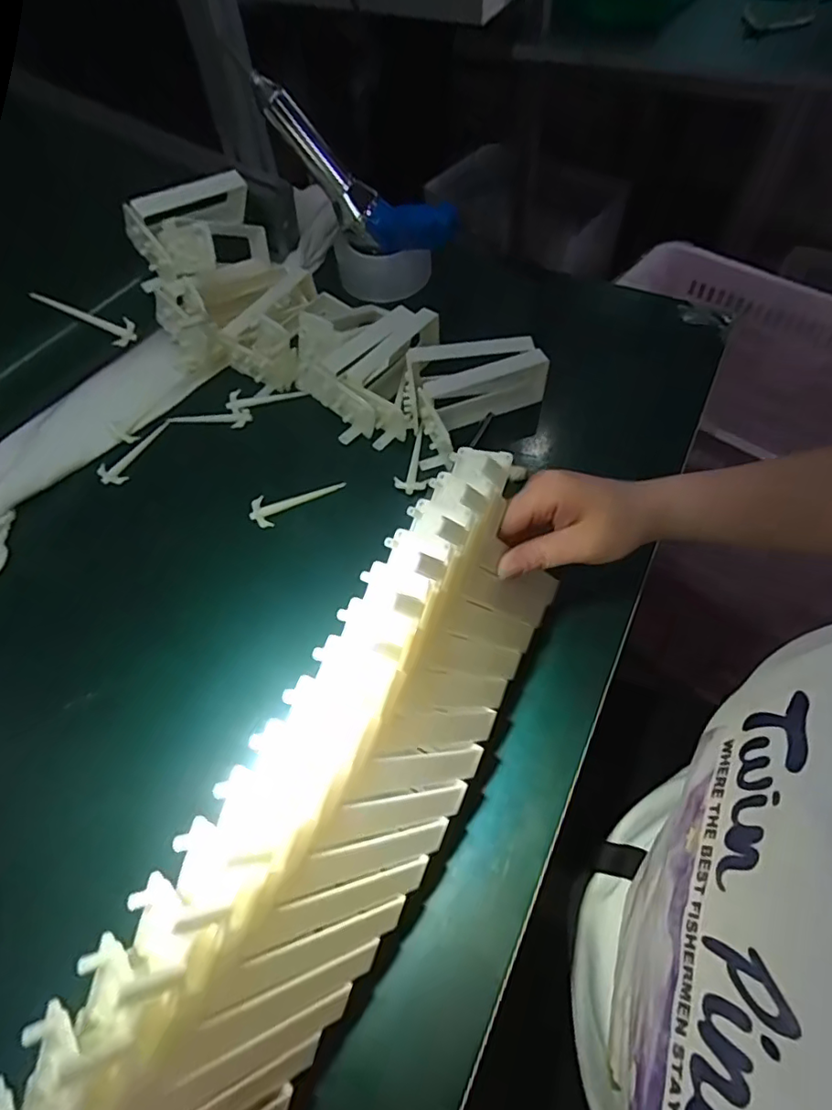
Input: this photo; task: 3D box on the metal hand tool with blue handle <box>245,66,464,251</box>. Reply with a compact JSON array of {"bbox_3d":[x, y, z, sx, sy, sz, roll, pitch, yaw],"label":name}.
[{"bbox_3d":[-0.070,-0.391,0.581,0.225,0.091,0.031,26,54,-28],"label":"metal hand tool with blue handle"}]

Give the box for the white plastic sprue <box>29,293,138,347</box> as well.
[{"bbox_3d":[-0.311,-0.224,0.529,0.027,0.090,0.009,-44,57,25],"label":"white plastic sprue"}]

